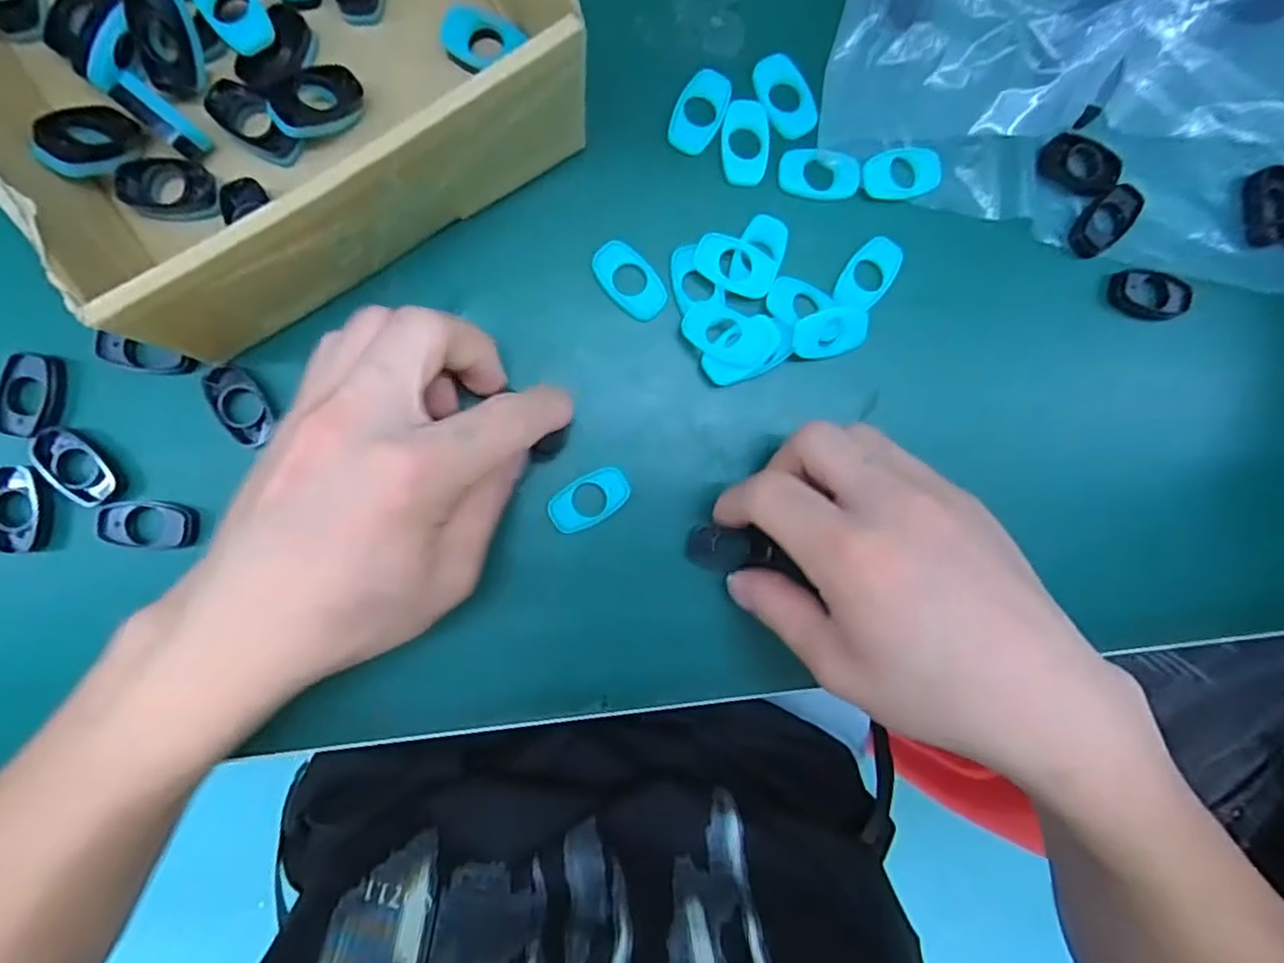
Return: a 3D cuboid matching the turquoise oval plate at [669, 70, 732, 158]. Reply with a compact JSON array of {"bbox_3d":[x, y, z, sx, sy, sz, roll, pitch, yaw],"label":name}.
[{"bbox_3d":[0.023,-0.147,0.264,0.018,0.005,0.032,23,89,-5],"label":"turquoise oval plate"}]

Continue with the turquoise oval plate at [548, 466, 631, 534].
[{"bbox_3d":[-0.020,0.007,0.261,0.033,0.004,0.018,-32,93,-4],"label":"turquoise oval plate"}]

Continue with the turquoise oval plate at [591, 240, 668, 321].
[{"bbox_3d":[-0.005,-0.079,0.263,0.019,0.005,0.033,-39,94,-3],"label":"turquoise oval plate"}]

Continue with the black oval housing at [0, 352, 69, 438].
[{"bbox_3d":[-0.223,-0.031,0.243,0.018,0.008,0.030,4,91,-5],"label":"black oval housing"}]

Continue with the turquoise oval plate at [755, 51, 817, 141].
[{"bbox_3d":[0.058,-0.155,0.266,0.018,0.004,0.034,-26,93,-4],"label":"turquoise oval plate"}]

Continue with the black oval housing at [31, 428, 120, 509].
[{"bbox_3d":[-0.206,-0.005,0.241,0.016,0.009,0.032,-34,94,-4],"label":"black oval housing"}]

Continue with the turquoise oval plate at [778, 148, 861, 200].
[{"bbox_3d":[0.072,-0.124,0.267,0.032,0.004,0.018,6,90,-5],"label":"turquoise oval plate"}]

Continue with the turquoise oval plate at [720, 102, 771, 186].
[{"bbox_3d":[0.042,-0.136,0.265,0.019,0.004,0.034,2,91,-5],"label":"turquoise oval plate"}]

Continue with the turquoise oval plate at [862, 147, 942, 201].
[{"bbox_3d":[0.106,-0.125,0.272,0.033,0.006,0.019,-15,92,-5],"label":"turquoise oval plate"}]

